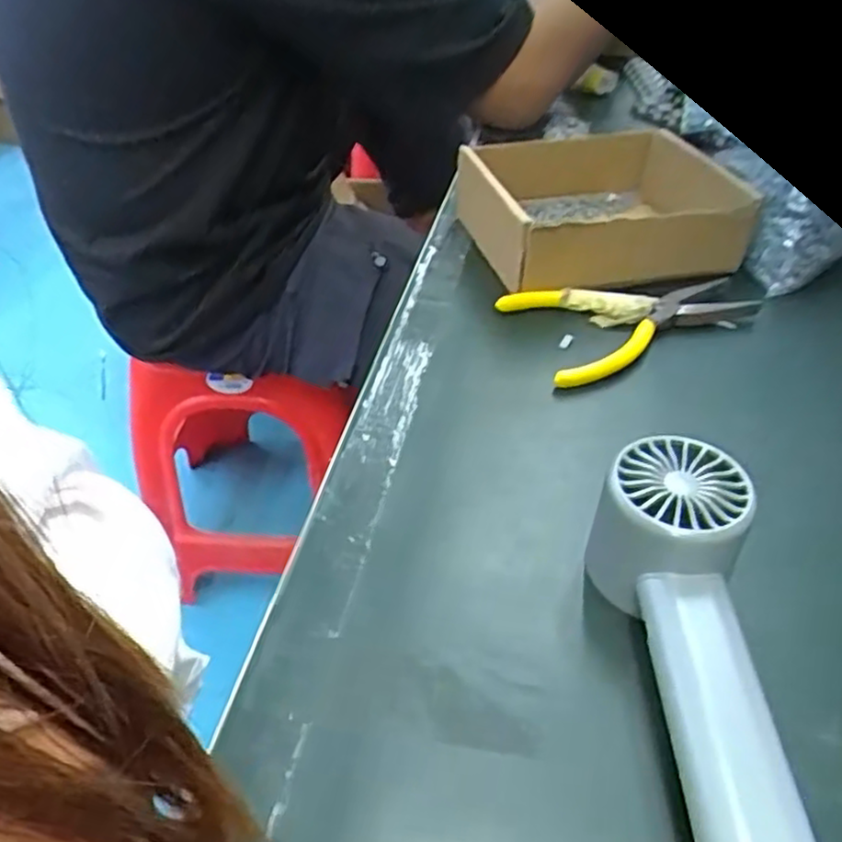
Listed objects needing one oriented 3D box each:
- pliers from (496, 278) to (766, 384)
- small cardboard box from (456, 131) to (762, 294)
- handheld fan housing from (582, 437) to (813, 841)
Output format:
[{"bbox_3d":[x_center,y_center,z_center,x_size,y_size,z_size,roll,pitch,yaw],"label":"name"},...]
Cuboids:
[{"bbox_3d":[0.132,-0.066,0.457,0.145,0.018,0.089,-11,41,-14],"label":"pliers"},{"bbox_3d":[0.122,-0.154,0.525,0.172,0.061,0.142,-8,41,-8],"label":"small cardboard box"},{"bbox_3d":[0.091,0.078,0.256,0.057,0.055,0.154,6,40,5],"label":"handheld fan housing"}]

